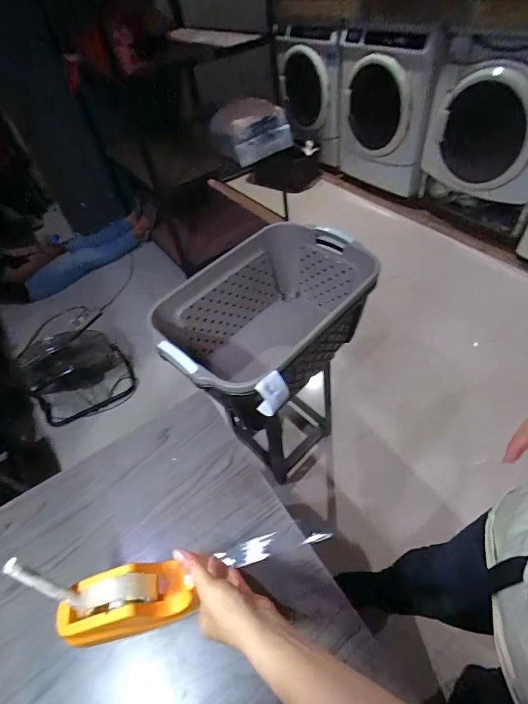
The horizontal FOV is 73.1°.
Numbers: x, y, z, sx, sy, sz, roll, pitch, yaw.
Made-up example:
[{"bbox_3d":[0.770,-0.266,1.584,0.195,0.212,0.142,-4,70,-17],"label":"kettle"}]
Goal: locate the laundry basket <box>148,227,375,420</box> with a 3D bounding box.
[{"bbox_3d":[0.017,-0.056,1.000,0.405,0.336,0.580,29,59,29],"label":"laundry basket"}]

